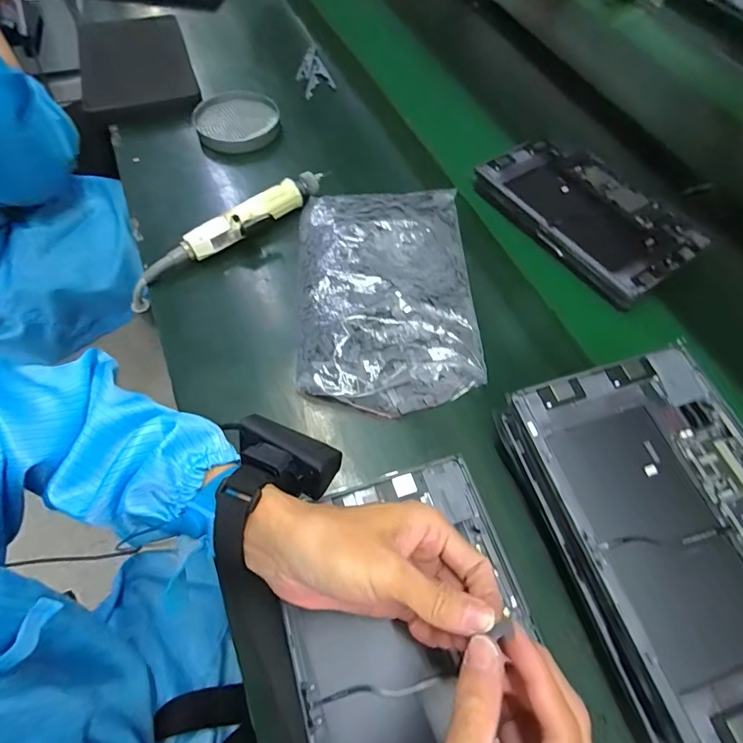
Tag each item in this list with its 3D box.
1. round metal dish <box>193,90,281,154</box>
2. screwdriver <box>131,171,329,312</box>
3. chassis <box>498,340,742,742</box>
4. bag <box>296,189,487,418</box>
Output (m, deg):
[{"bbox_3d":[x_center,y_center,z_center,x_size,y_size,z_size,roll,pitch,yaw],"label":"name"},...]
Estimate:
[{"bbox_3d":[-0.184,-0.342,0.630,0.110,0.028,0.106,1,61,-3],"label":"round metal dish"},{"bbox_3d":[-0.146,-0.166,0.525,0.232,0.041,0.036,-34,68,-20],"label":"screwdriver"},{"bbox_3d":[0.228,0.114,0.348,0.178,0.043,0.256,-12,62,-10],"label":"chassis"},{"bbox_3d":[0.015,-0.086,0.489,0.179,0.037,0.270,-1,61,-4],"label":"bag"}]

